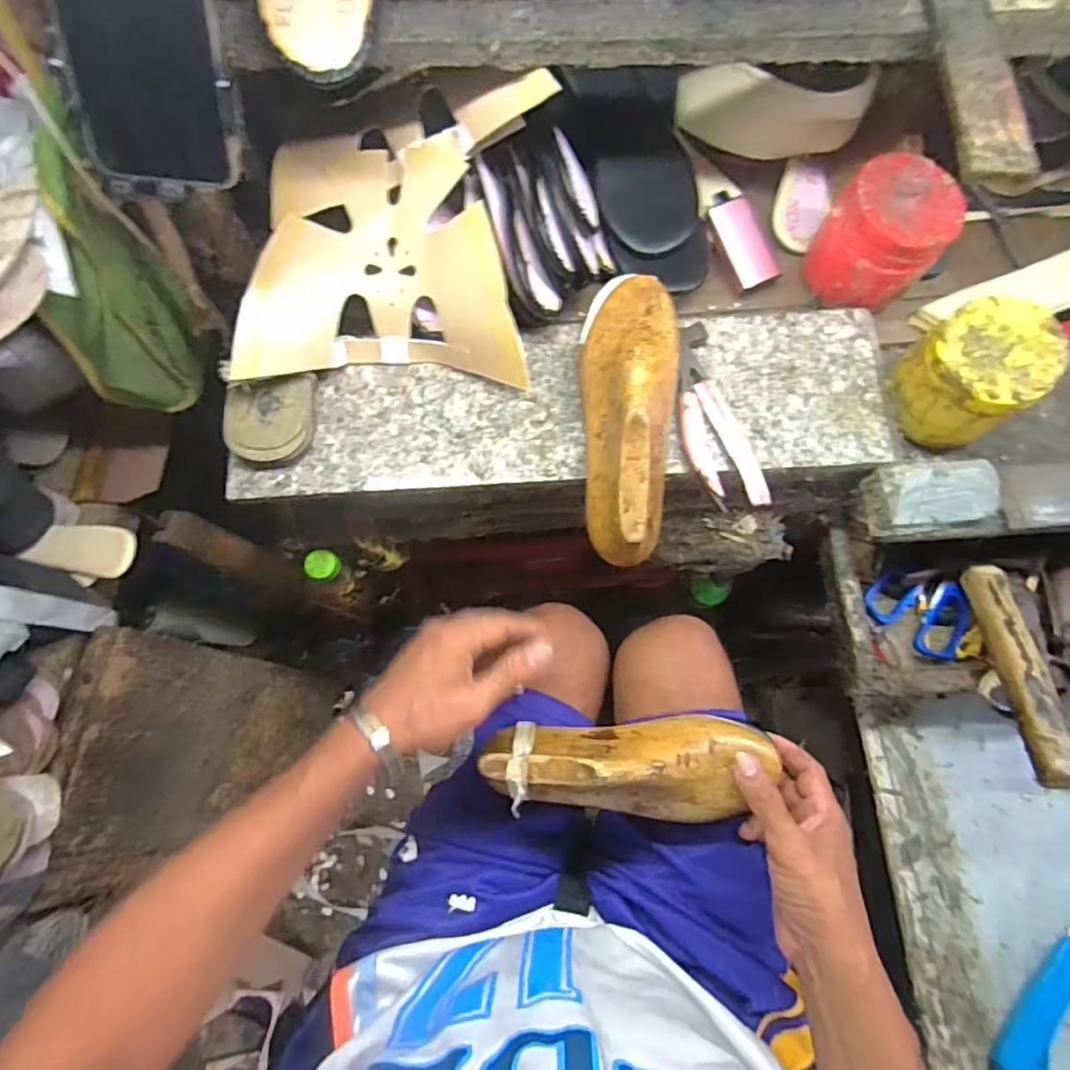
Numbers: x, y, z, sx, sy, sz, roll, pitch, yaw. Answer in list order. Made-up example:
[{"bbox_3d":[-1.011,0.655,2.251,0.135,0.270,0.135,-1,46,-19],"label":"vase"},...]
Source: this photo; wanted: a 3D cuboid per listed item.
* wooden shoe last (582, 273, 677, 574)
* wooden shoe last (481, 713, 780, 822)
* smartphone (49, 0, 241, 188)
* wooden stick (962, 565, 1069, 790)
[{"bbox_3d":[0.076,-0.100,0.486,0.080,0.083,0.239,6,73,0],"label":"wooden shoe last"},{"bbox_3d":[0.074,0.182,0.479,0.223,0.068,0.076,2,73,-5],"label":"wooden shoe last"},{"bbox_3d":[-0.221,-0.291,0.341,0.083,0.171,0.011,-1,42,-16],"label":"smartphone"},{"bbox_3d":[0.424,0.113,0.538,0.027,0.028,0.203,7,53,1],"label":"wooden stick"}]

